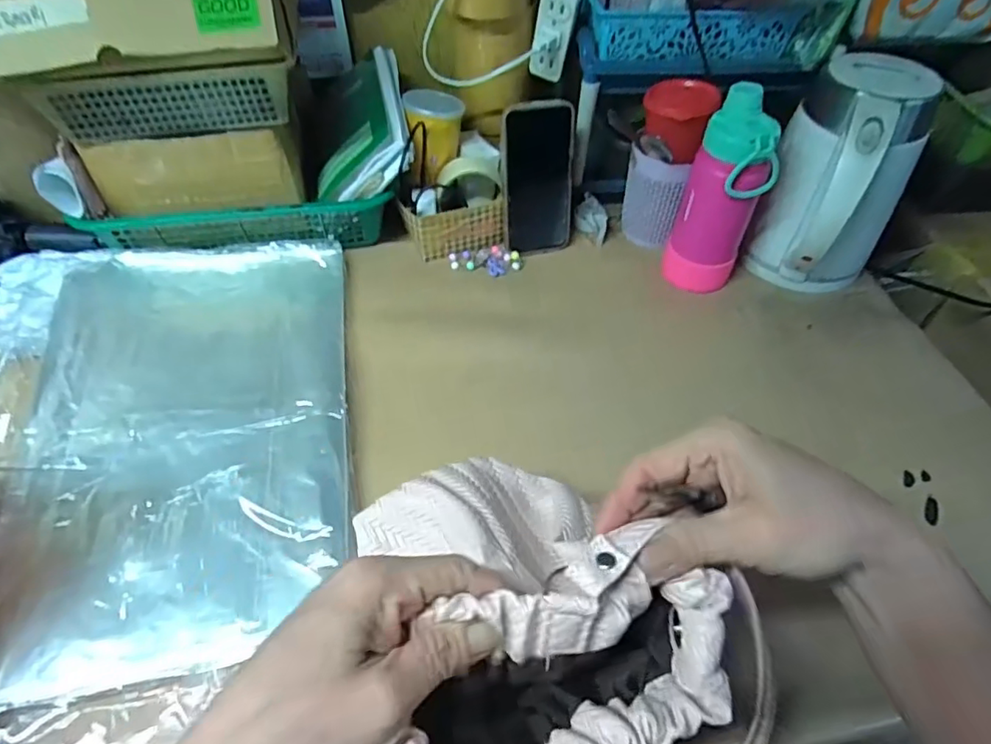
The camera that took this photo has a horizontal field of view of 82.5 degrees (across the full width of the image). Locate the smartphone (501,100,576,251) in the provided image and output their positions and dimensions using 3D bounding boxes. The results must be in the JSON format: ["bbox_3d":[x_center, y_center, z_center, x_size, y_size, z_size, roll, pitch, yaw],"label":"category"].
[{"bbox_3d":[0.049,-0.216,0.646,0.079,0.165,0.016,-10,34,-10],"label":"smartphone"}]

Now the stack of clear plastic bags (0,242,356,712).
[{"bbox_3d":[-0.272,0.034,0.505,0.271,0.019,0.440,-7,51,-8],"label":"stack of clear plastic bags"}]

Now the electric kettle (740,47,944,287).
[{"bbox_3d":[0.350,-0.188,0.593,0.129,0.211,0.146,30,55,21],"label":"electric kettle"}]

